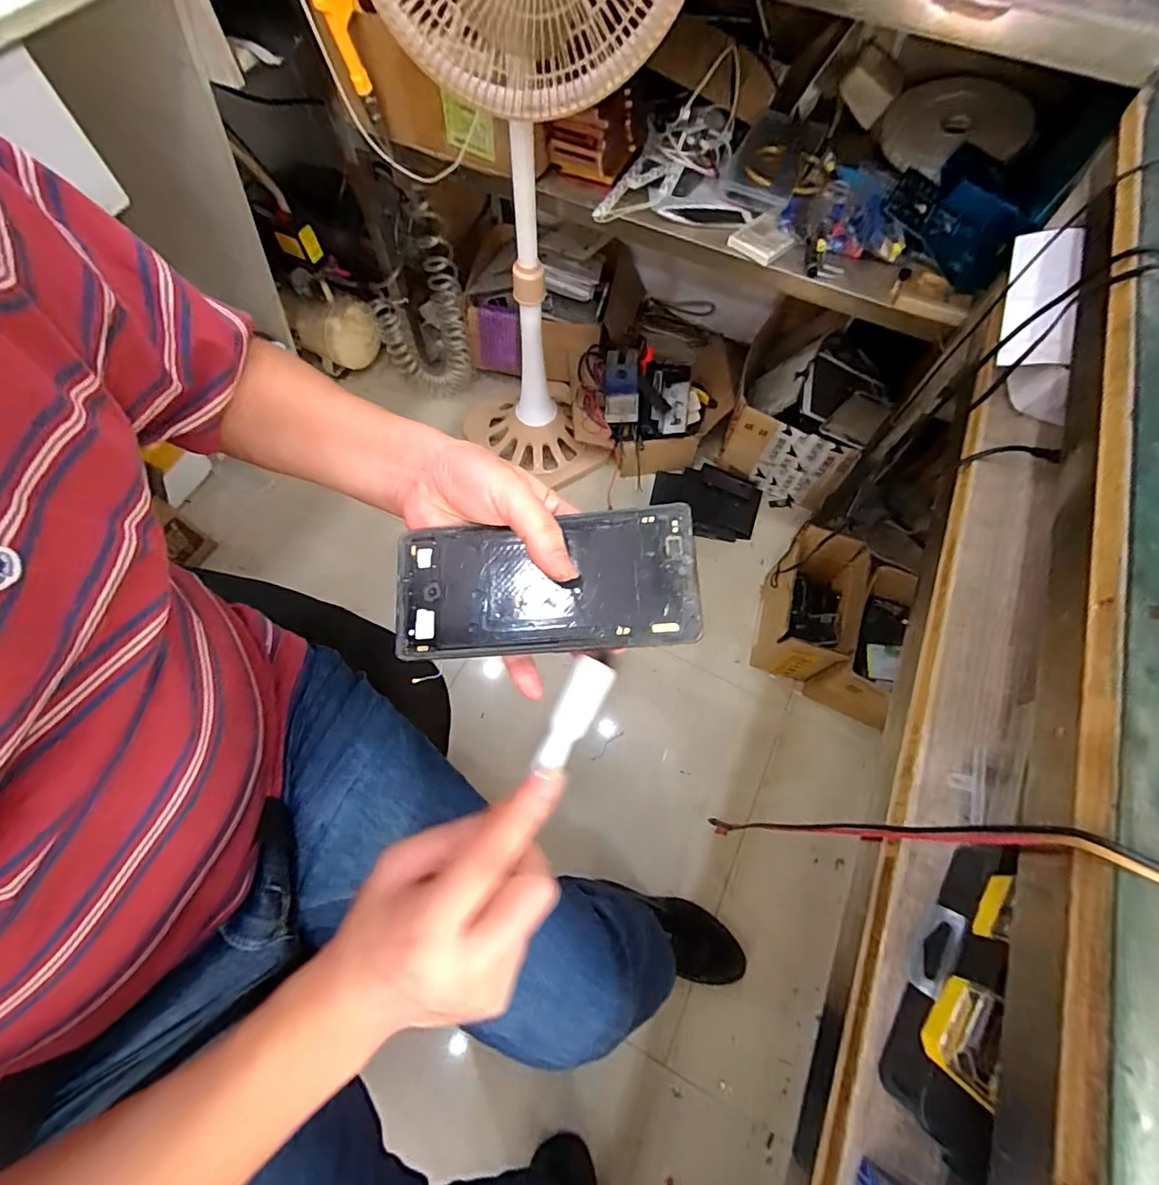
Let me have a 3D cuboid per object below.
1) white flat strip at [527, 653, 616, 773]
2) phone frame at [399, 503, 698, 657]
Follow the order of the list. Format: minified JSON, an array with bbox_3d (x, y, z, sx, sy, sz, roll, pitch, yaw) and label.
[{"bbox_3d":[-0.004,0.059,0.238,0.019,0.006,0.061,29,106,11],"label":"white flat strip"},{"bbox_3d":[-0.021,-0.004,0.271,0.161,0.008,0.072,-5,79,9],"label":"phone frame"}]

